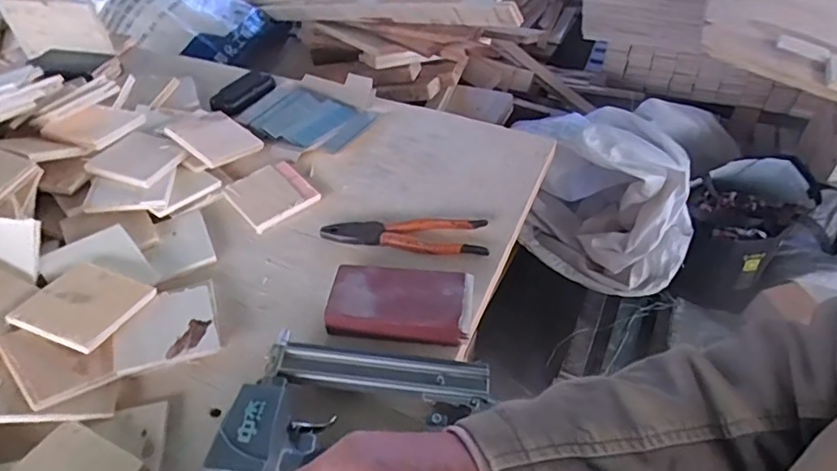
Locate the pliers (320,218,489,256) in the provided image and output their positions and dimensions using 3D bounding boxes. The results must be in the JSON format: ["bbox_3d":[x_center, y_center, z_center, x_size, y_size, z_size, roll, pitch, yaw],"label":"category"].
[{"bbox_3d":[-0.018,0.000,0.661,0.196,0.015,0.050,0,45,3],"label":"pliers"}]

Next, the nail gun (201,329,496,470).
[{"bbox_3d":[-0.052,0.165,0.473,0.206,0.057,0.195,7,46,9],"label":"nail gun"}]

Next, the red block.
[{"bbox_3d":[-0.019,0.072,0.574,0.149,0.037,0.076,5,46,7],"label":"red block"}]

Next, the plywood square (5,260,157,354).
[{"bbox_3d":[-0.337,0.068,0.558,0.095,0.011,0.101,20,38,7],"label":"plywood square"}]

